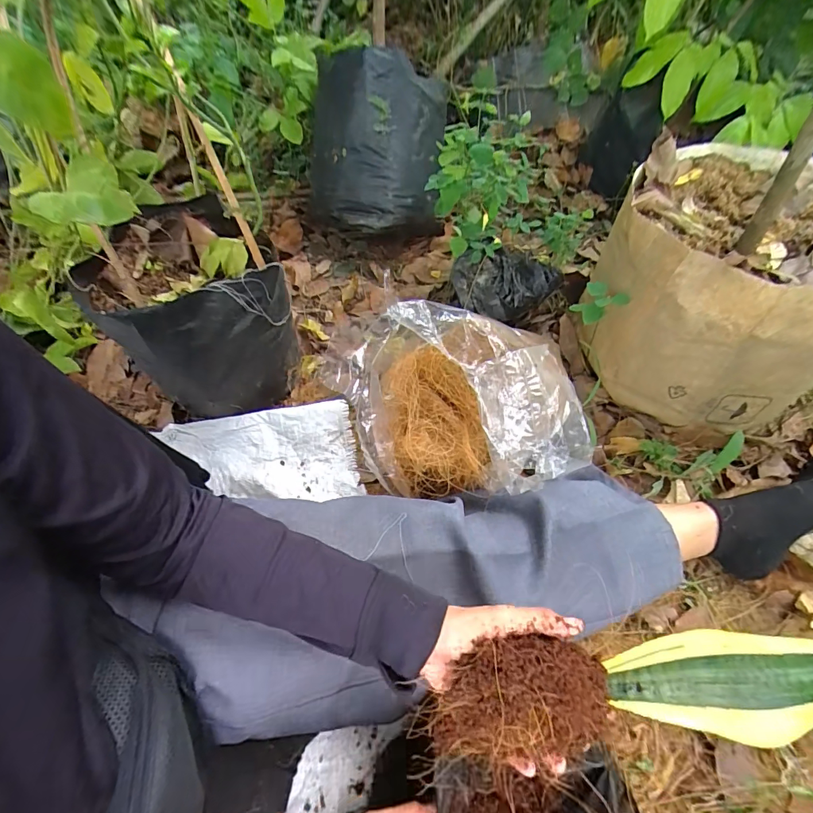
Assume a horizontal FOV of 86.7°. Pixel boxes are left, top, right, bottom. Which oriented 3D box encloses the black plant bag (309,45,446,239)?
[{"bbox_3d":[-0.054,-0.460,0.786,0.253,0.274,0.218,-5,61,-4],"label":"black plant bag"}]

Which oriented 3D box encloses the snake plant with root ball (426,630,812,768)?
[{"bbox_3d":[0.190,0.205,0.314,0.341,0.062,0.068,1,61,-7],"label":"snake plant with root ball"}]

